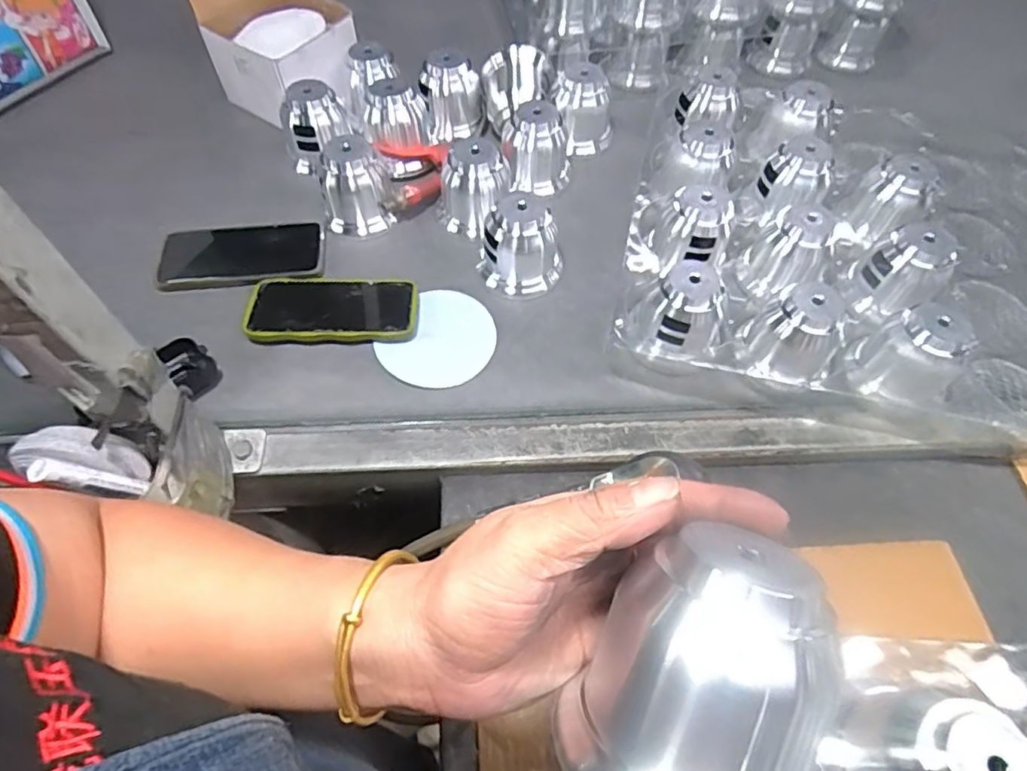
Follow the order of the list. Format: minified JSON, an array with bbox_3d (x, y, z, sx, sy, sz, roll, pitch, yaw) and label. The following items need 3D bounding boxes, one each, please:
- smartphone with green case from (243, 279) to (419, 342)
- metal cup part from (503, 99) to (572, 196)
[{"bbox_3d":[-0.181,-0.078,0.604,0.165,0.013,0.077,0,57,-2],"label":"smartphone with green case"},{"bbox_3d":[0.030,-0.277,0.709,0.075,0.085,0.075,8,57,3],"label":"metal cup part"}]

